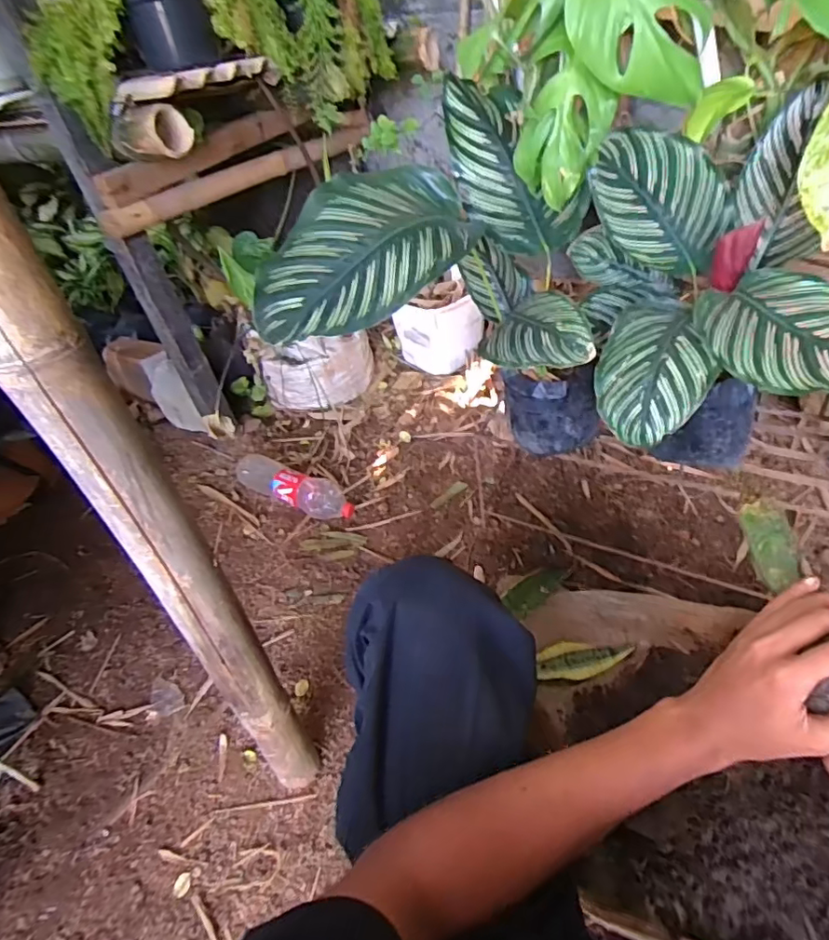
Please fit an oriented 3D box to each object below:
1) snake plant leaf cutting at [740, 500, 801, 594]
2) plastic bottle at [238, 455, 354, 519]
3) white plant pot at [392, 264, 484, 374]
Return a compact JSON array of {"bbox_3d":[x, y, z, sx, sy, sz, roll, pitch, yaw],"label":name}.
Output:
[{"bbox_3d":[0.297,0.058,0.463,0.034,0.007,0.076,-31,36,34],"label":"snake plant leaf cutting"},{"bbox_3d":[-0.294,0.036,1.313,0.336,0.072,0.089,18,50,23],"label":"plastic bottle"},{"bbox_3d":[0.069,-0.378,1.543,0.173,0.223,0.177,-22,47,-15],"label":"white plant pot"}]

